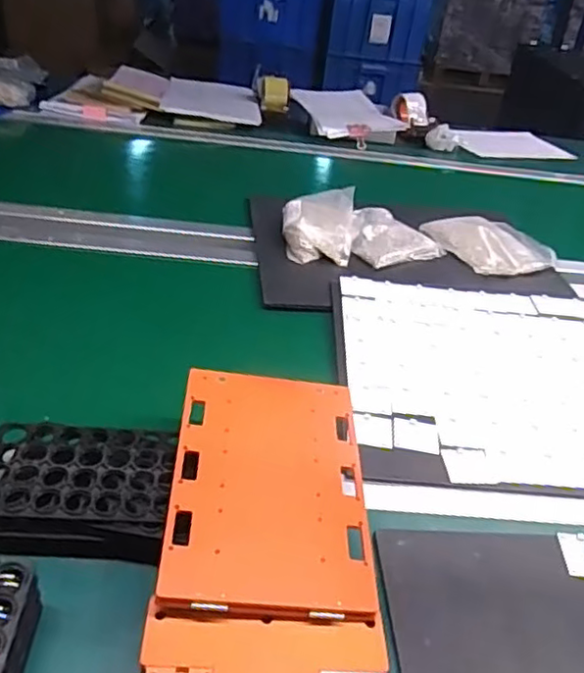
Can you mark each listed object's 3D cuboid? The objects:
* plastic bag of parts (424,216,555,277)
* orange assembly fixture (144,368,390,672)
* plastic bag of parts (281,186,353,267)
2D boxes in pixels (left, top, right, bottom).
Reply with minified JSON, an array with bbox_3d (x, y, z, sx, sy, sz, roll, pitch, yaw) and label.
[{"bbox_3d":[0.322,-0.156,1.026,0.155,0.026,0.175,-12,40,-25],"label":"plastic bag of parts"},{"bbox_3d":[-0.015,0.195,0.444,0.162,0.025,0.451,3,42,-7],"label":"orange assembly fixture"},{"bbox_3d":[0.043,-0.181,1.005,0.118,0.053,0.171,8,35,0],"label":"plastic bag of parts"}]

